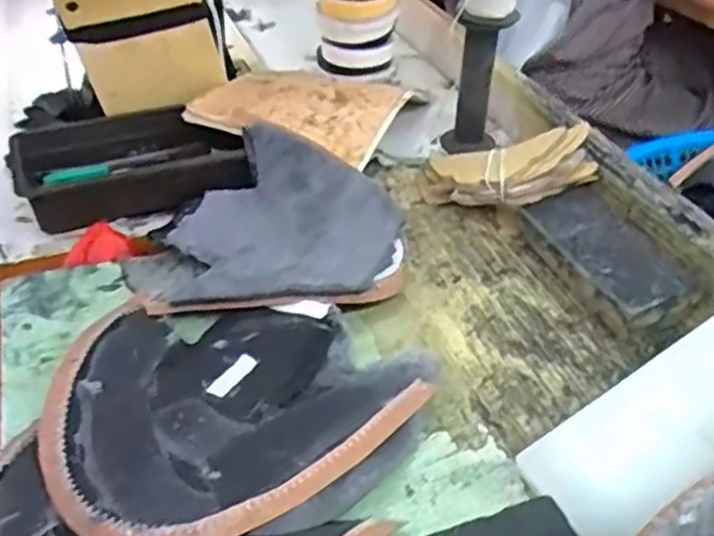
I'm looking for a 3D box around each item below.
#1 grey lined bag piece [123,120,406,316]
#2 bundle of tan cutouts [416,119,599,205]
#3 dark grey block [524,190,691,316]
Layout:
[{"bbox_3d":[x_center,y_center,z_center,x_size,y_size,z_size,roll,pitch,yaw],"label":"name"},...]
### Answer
[{"bbox_3d":[-0.075,-0.047,0.619,0.230,0.055,0.196,2,37,-2],"label":"grey lined bag piece"},{"bbox_3d":[0.142,-0.090,0.693,0.166,0.047,0.057,-10,35,14],"label":"bundle of tan cutouts"},{"bbox_3d":[0.215,-0.016,0.620,0.071,0.018,0.149,-22,45,-11],"label":"dark grey block"}]

